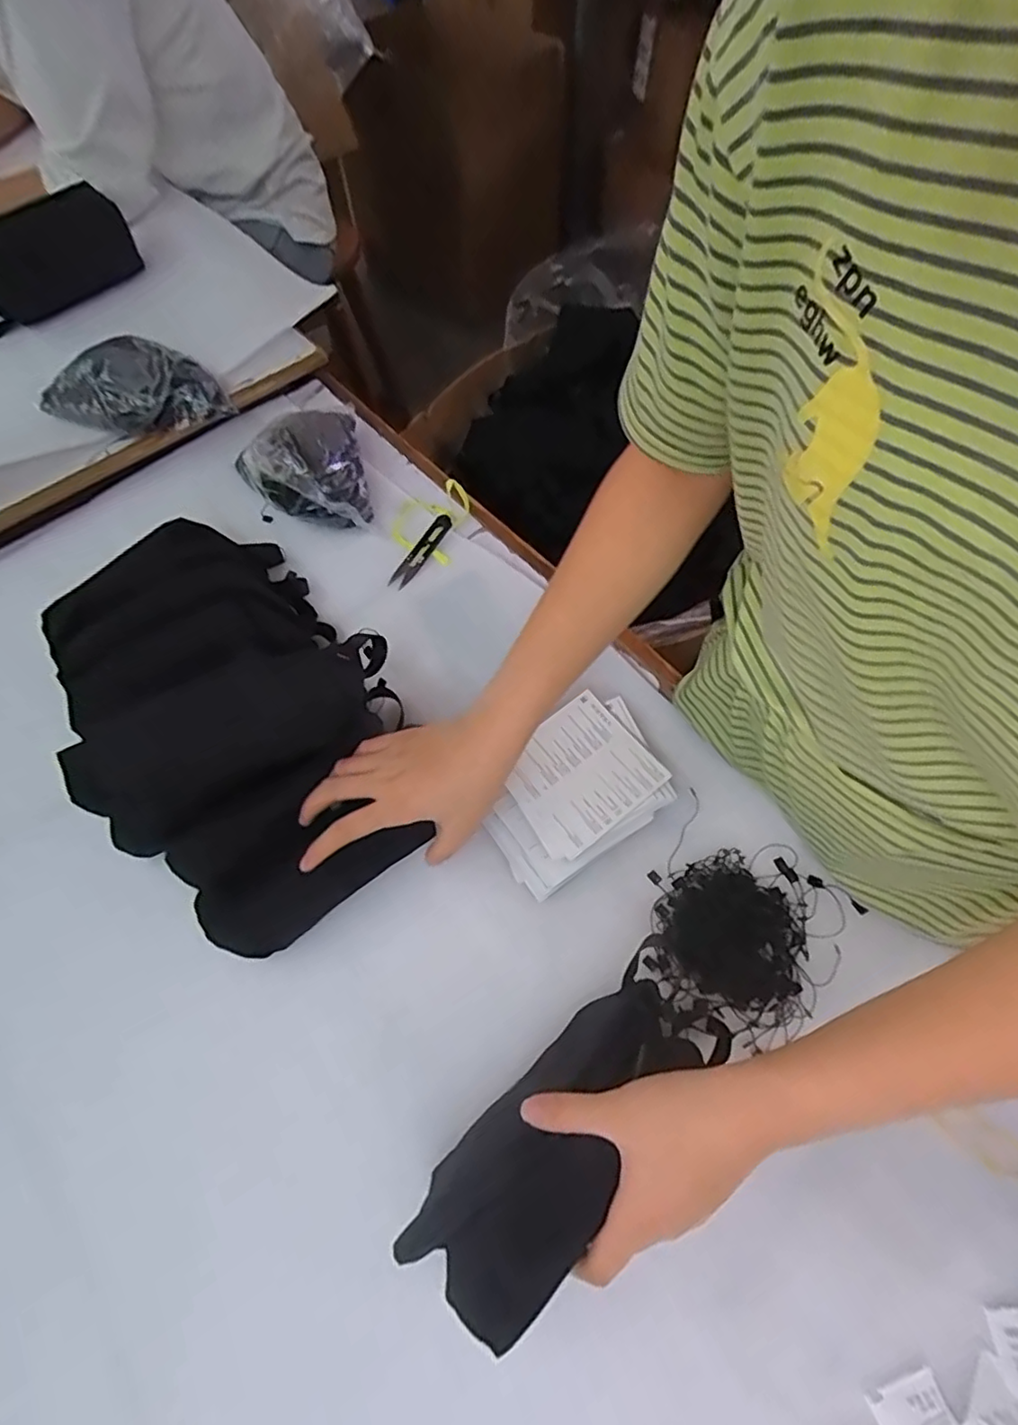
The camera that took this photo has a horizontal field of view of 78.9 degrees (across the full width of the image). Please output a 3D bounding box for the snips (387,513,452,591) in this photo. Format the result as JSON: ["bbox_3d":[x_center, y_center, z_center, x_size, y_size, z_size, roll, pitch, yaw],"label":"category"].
[{"bbox_3d":[-0.089,-0.167,0.635,0.021,0.005,0.105,25,64,14],"label":"snips"}]

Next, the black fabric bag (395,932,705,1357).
[{"bbox_3d":[0.037,0.242,0.366,0.079,0.067,0.201,36,70,19],"label":"black fabric bag"}]

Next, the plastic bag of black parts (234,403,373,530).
[{"bbox_3d":[-0.216,-0.268,0.648,0.118,0.088,0.157,-11,61,-4],"label":"plastic bag of black parts"}]

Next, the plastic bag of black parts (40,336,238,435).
[{"bbox_3d":[-0.413,-0.360,0.676,0.175,0.070,0.114,11,62,8],"label":"plastic bag of black parts"}]

